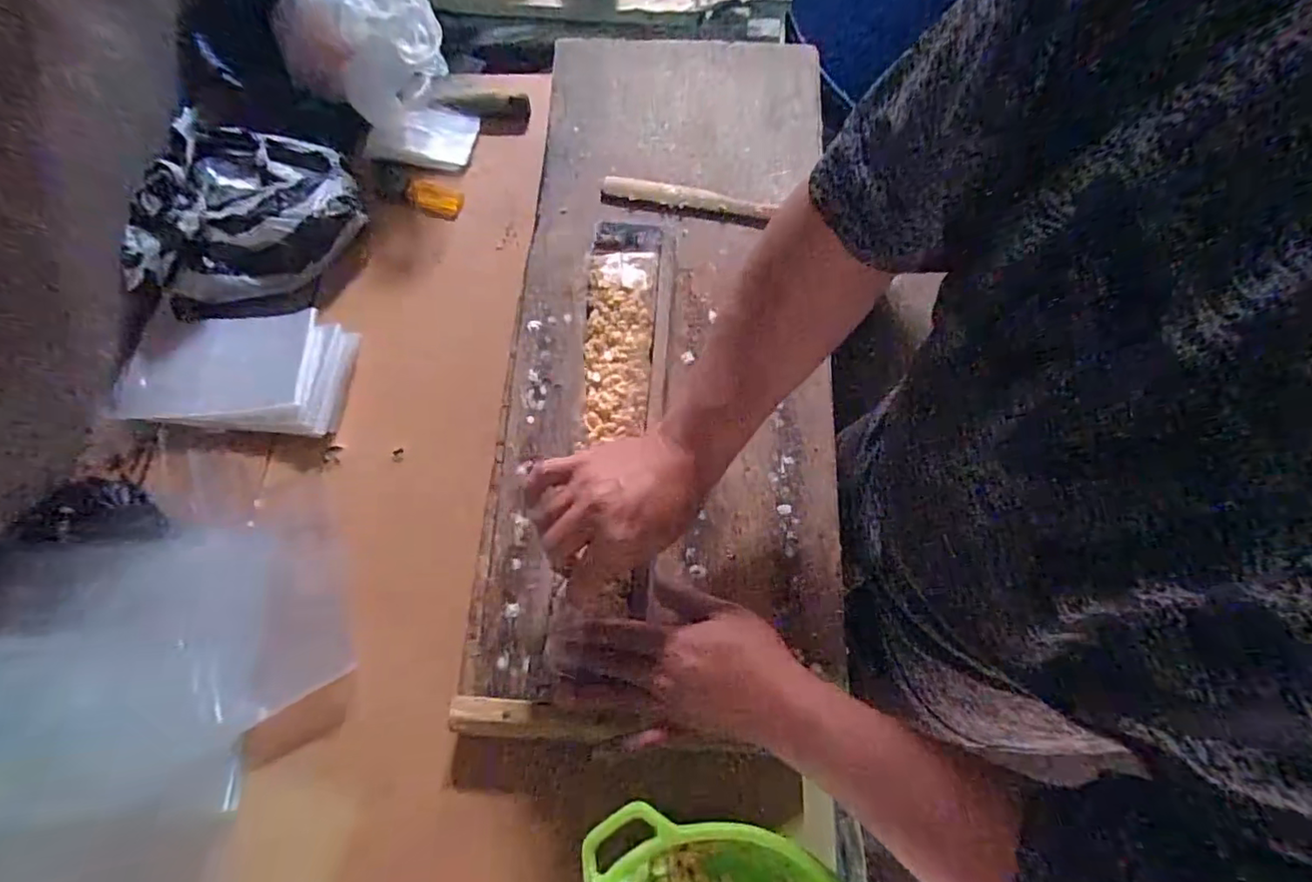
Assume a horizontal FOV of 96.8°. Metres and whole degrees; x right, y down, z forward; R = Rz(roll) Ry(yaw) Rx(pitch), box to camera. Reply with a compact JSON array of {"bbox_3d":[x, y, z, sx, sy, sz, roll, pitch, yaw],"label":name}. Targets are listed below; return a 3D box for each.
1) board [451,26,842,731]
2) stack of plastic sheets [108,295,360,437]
[{"bbox_3d":[0.015,-0.111,0.550,0.304,0.048,0.704,4,72,3],"label":"board"},{"bbox_3d":[-0.433,-0.074,0.592,0.243,0.027,0.126,5,72,-1],"label":"stack of plastic sheets"}]

